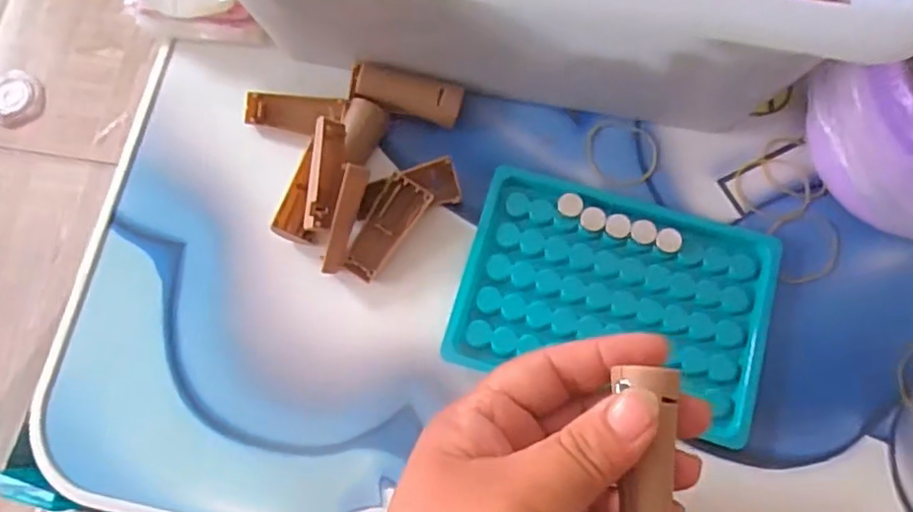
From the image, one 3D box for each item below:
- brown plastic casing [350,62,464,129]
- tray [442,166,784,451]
[{"bbox_3d":[-0.024,-0.078,0.307,0.053,0.013,0.018,15,76,6],"label":"brown plastic casing"},{"bbox_3d":[0.070,0.016,0.288,0.132,0.009,0.095,16,76,6],"label":"tray"}]

